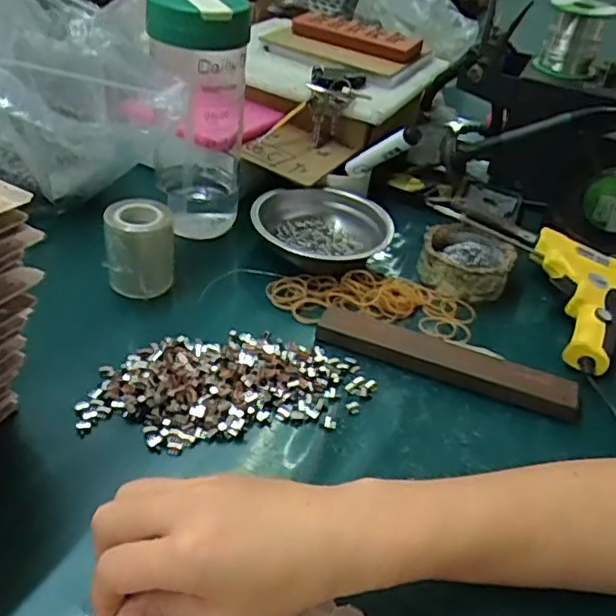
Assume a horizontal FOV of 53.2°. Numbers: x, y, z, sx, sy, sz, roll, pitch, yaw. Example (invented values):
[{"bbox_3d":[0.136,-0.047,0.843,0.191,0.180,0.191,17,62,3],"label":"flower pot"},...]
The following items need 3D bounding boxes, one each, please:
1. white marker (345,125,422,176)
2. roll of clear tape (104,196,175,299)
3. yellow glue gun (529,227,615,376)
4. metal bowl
[{"bbox_3d":[0.070,-0.153,0.602,0.017,0.021,0.101,-25,6,-34],"label":"white marker"},{"bbox_3d":[-0.134,-0.047,0.493,0.050,0.066,0.048,-3,38,-11],"label":"roll of clear tape"},{"bbox_3d":[0.231,-0.012,0.520,0.085,0.033,0.144,18,39,15],"label":"yellow glue gun"},{"bbox_3d":[0.012,-0.072,0.572,0.124,0.038,0.124,4,38,-3],"label":"metal bowl"}]

